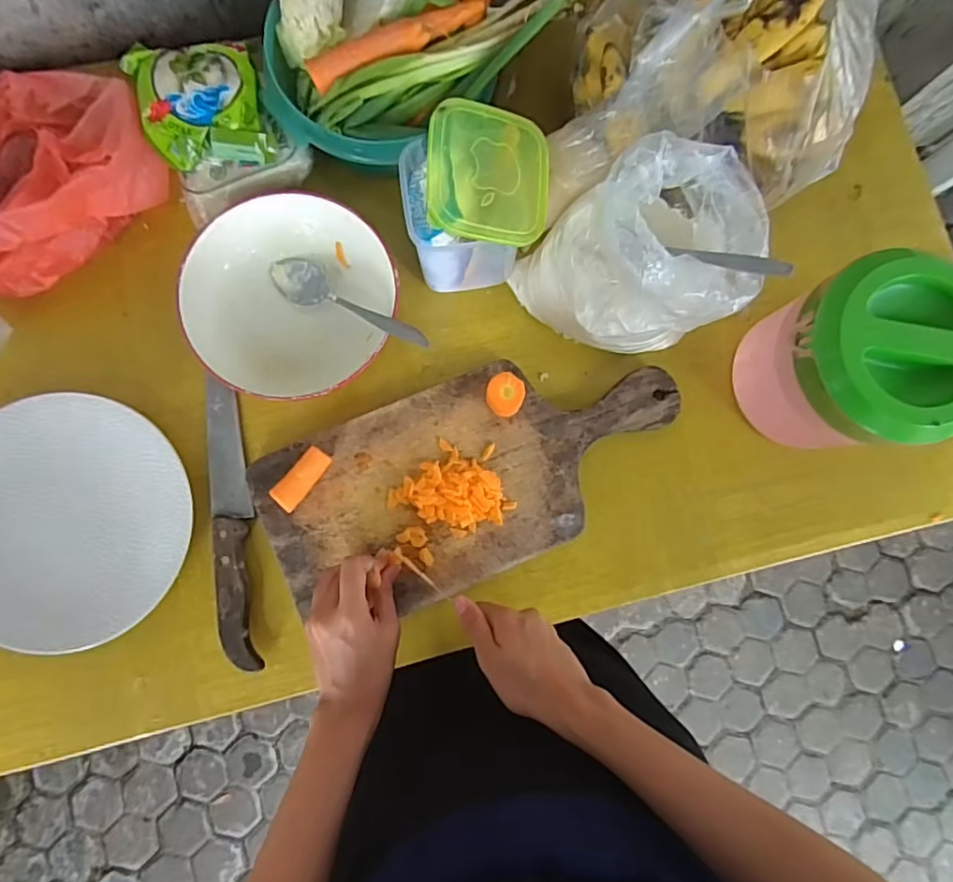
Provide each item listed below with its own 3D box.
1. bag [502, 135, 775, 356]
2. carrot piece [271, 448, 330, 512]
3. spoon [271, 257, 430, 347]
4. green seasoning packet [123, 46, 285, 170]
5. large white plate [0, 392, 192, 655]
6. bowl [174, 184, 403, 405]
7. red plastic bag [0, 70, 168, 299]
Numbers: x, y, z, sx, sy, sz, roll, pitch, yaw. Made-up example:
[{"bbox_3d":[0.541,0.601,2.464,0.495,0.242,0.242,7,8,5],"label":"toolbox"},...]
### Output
[{"bbox_3d":[0.127,-0.134,0.462,0.137,0.156,0.121,-30,87,-6],"label":"bag"},{"bbox_3d":[-0.144,0.030,0.491,0.023,0.021,0.054,37,87,-4],"label":"carrot piece"},{"bbox_3d":[-0.109,-0.117,0.499,0.166,0.020,0.037,28,87,26],"label":"spoon"},{"bbox_3d":[-0.222,-0.274,0.482,0.094,0.038,0.106,-18,86,-5],"label":"green seasoning packet"},{"bbox_3d":[-0.335,0.065,0.476,0.193,0.013,0.198,0,90,-5],"label":"large white plate"},{"bbox_3d":[-0.155,-0.123,0.509,0.165,0.058,0.168,0,85,-4],"label":"bowl"},{"bbox_3d":[-0.376,-0.223,0.482,0.158,0.074,0.203,44,84,1],"label":"red plastic bag"}]

